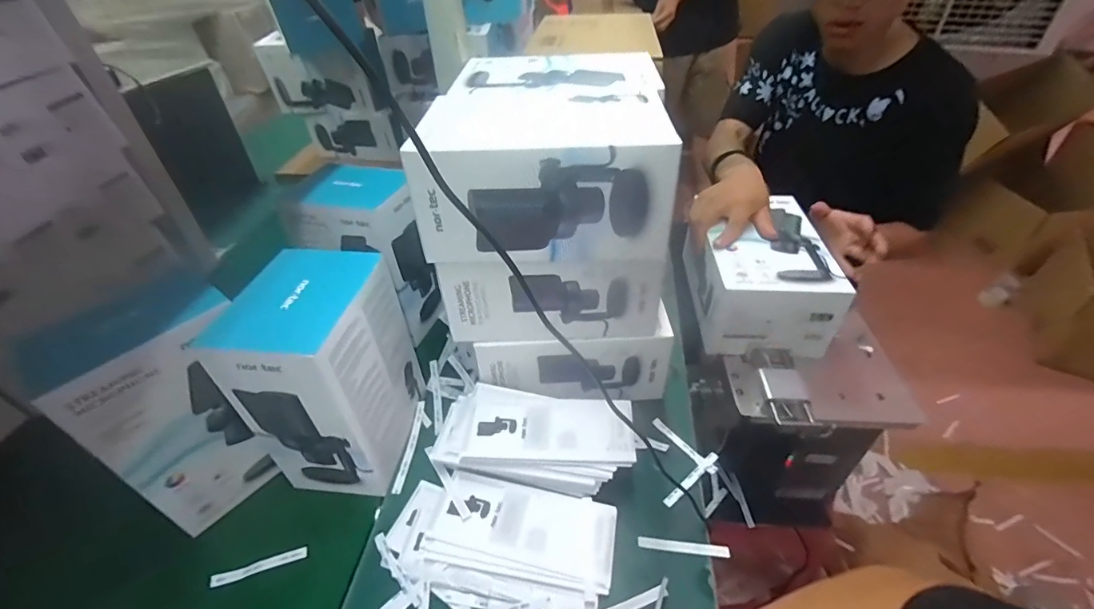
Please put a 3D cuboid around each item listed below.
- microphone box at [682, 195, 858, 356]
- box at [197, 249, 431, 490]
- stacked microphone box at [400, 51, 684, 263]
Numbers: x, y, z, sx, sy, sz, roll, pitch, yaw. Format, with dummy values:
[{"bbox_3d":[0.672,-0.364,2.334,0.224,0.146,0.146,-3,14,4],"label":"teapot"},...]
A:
[{"bbox_3d":[0.297,-0.042,0.671,0.153,0.115,0.218,-1,41,1],"label":"microphone box"},{"bbox_3d":[-0.232,0.076,0.514,0.110,0.225,0.150,4,41,8],"label":"box"},{"bbox_3d":[0.001,-0.174,0.514,0.225,0.112,0.270,0,41,2],"label":"stacked microphone box"}]

